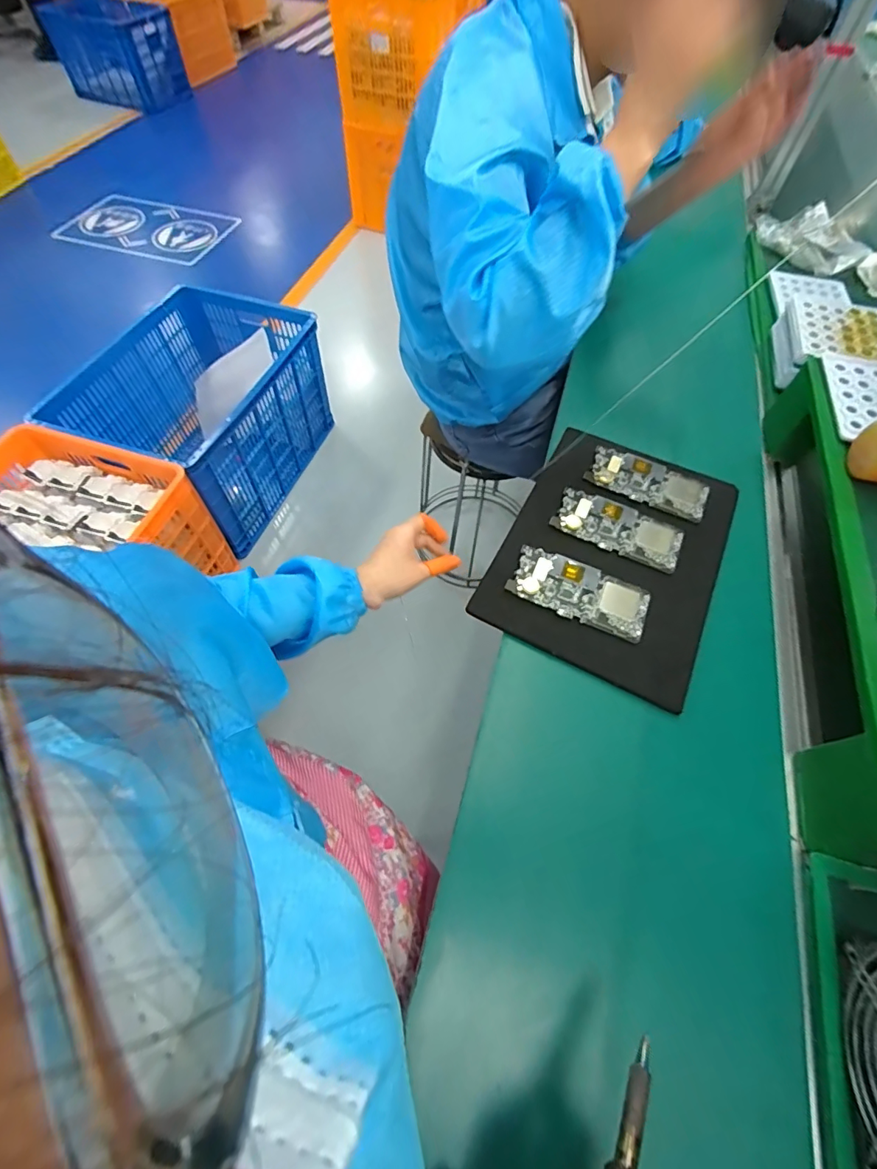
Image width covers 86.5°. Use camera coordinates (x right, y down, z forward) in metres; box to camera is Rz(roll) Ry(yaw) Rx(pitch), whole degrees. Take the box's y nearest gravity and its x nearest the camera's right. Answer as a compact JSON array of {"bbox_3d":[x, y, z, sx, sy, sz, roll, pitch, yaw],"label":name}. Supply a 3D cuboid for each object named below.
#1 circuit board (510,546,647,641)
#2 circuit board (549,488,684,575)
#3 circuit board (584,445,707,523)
[{"bbox_3d":[0.164,0.007,0.541,0.155,0.007,0.073,24,63,11],"label":"circuit board"},{"bbox_3d":[0.227,-0.071,0.589,0.156,0.005,0.077,21,62,10],"label":"circuit board"},{"bbox_3d":[0.281,-0.137,0.626,0.155,0.009,0.072,25,63,12],"label":"circuit board"}]

